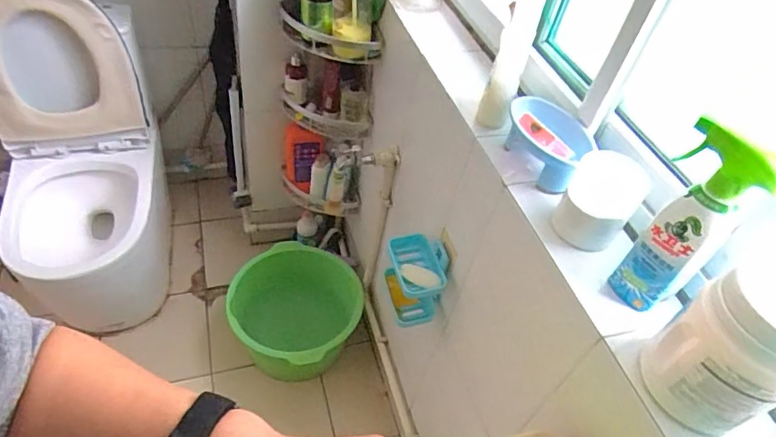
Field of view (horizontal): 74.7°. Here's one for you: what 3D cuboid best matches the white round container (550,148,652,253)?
[{"bbox_3d":[0.268,-0.021,0.638,0.091,0.102,0.088,3,46,-3],"label":"white round container"}]

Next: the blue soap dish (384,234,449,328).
[{"bbox_3d":[0.054,0.117,0.985,0.101,0.153,0.110,-5,47,-10],"label":"blue soap dish"}]

